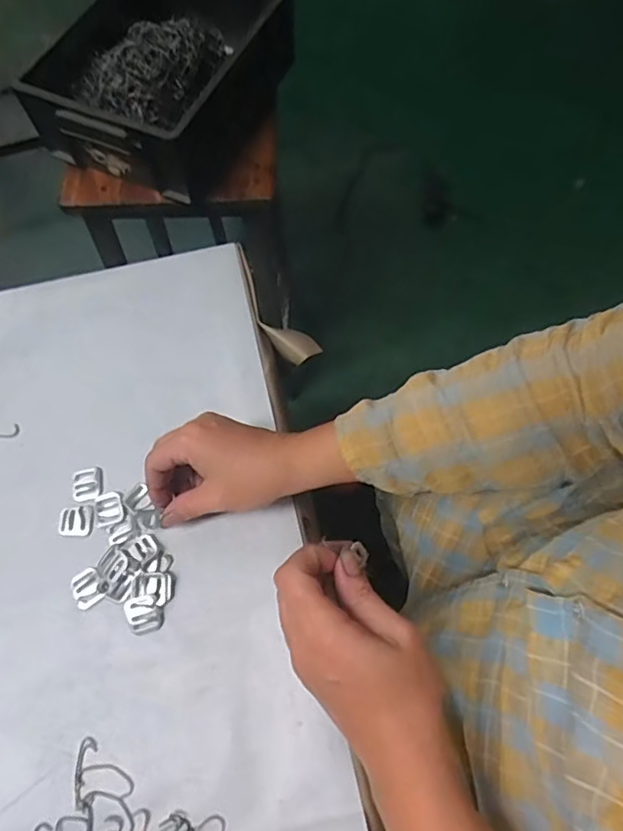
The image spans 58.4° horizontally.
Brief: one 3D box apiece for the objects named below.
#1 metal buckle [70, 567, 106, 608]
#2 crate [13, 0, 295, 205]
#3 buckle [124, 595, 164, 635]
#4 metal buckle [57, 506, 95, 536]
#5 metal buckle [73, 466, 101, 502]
[{"bbox_3d":[-0.168,0.129,0.417,0.022,0.004,0.027,-28,69,-10],"label":"metal buckle"},{"bbox_3d":[-0.198,-0.489,0.785,0.267,0.113,0.356,22,69,10],"label":"crate"},{"bbox_3d":[-0.123,0.146,0.407,0.023,0.005,0.027,-26,68,-9],"label":"buckle"},{"bbox_3d":[-0.185,0.083,0.437,0.027,0.004,0.023,0,67,2],"label":"metal buckle"},{"bbox_3d":[-0.181,0.054,0.449,0.021,0.004,0.028,-12,67,-4],"label":"metal buckle"}]

